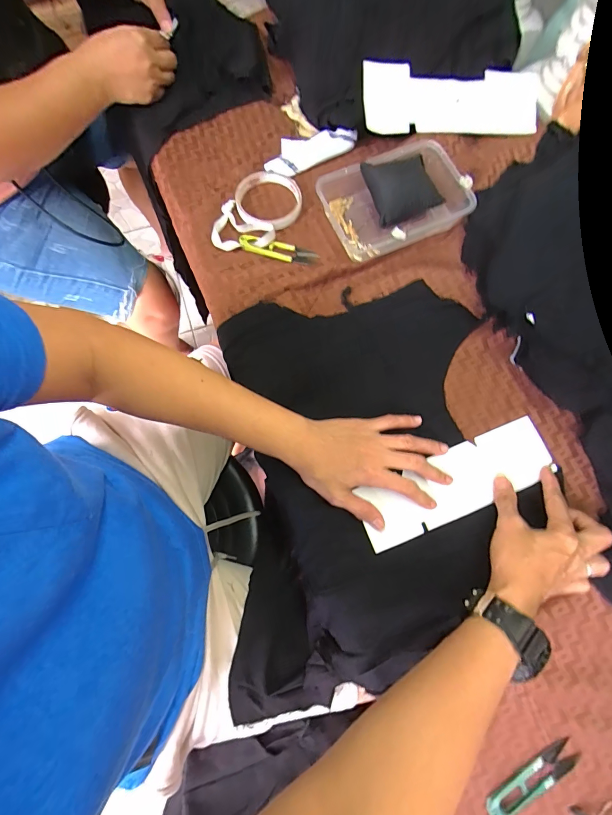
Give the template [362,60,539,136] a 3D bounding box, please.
[{"bbox_3d":[0.198,-0.414,0.485,0.251,0.011,0.075,-5,106,-8],"label":"template"}]

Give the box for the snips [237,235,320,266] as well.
[{"bbox_3d":[-0.035,-0.200,0.453,0.097,0.007,0.023,14,75,2],"label":"snips"}]

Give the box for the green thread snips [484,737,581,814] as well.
[{"bbox_3d":[0.216,0.356,0.338,0.101,0.009,0.026,-29,78,-8],"label":"green thread snips"}]

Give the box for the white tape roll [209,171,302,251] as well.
[{"bbox_3d":[-0.061,-0.253,0.461,0.086,0.013,0.138,29,77,6],"label":"white tape roll"}]

